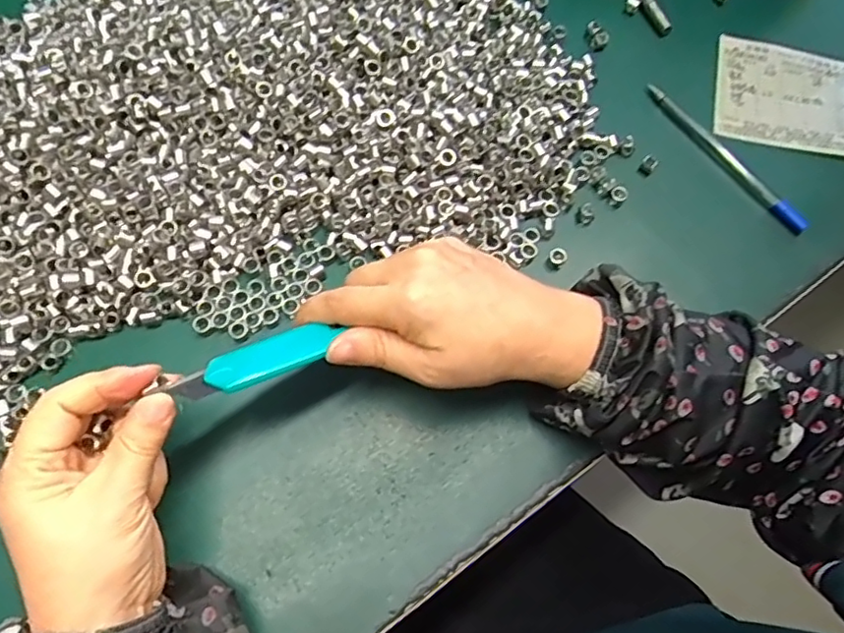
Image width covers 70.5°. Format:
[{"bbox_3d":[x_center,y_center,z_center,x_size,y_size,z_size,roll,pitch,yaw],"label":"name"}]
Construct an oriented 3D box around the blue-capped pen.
[{"bbox_3d":[0.203,-0.109,0.398,0.008,0.012,0.137,-34,75,-14],"label":"blue-capped pen"}]

